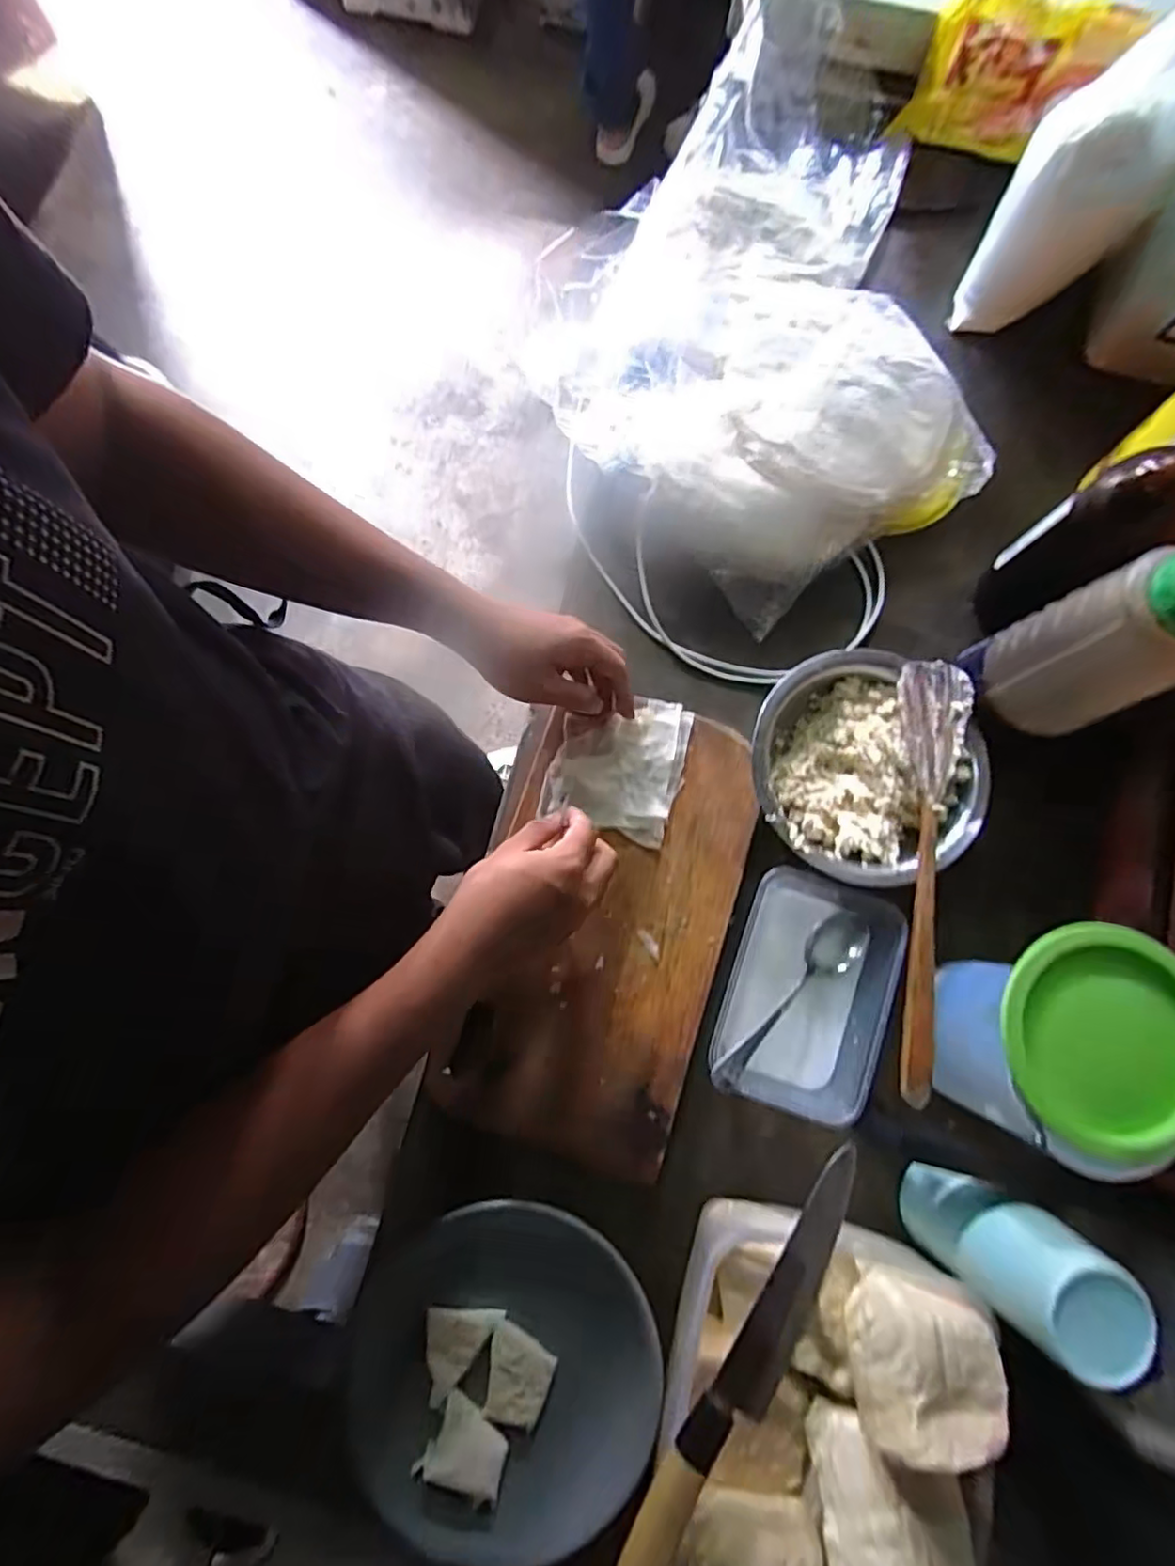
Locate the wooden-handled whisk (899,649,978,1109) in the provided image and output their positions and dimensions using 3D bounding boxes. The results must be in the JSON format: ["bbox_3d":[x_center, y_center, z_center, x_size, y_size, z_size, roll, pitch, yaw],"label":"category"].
[{"bbox_3d":[0.269,0.065,0.498,0.056,0.033,0.332,5,80,0],"label":"wooden-handled whisk"}]

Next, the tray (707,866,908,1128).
[{"bbox_3d":[0.173,0.167,0.512,0.120,0.038,0.175,19,80,3],"label":"tray"}]

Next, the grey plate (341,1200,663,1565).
[{"bbox_3d":[-0.060,0.421,0.456,0.208,0.026,0.219,0,80,-1],"label":"grey plate"}]

